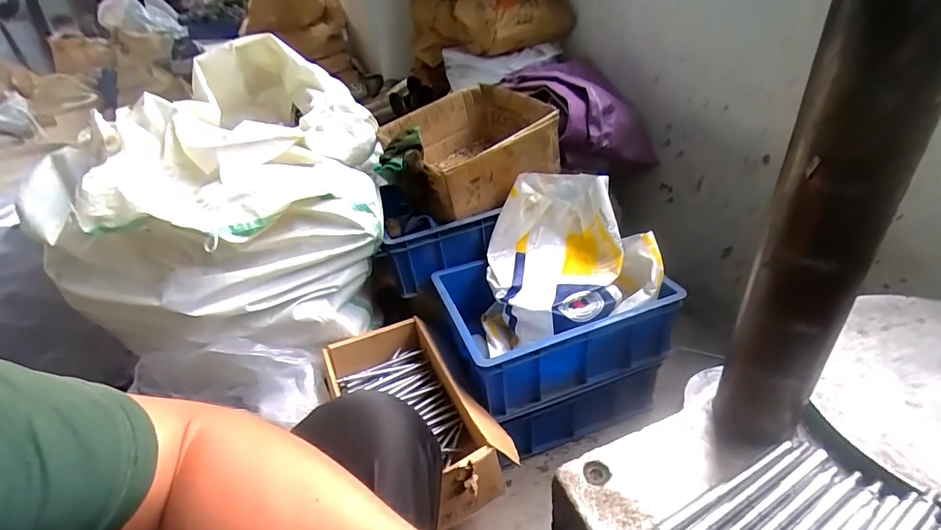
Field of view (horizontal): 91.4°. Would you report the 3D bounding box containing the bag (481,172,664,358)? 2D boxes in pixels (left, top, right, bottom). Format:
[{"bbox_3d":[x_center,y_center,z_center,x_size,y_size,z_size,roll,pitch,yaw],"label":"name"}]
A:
[{"bbox_3d":[0.186,-0.005,0.891,0.317,0.246,0.285,-1,34,8],"label":"bag"}]

